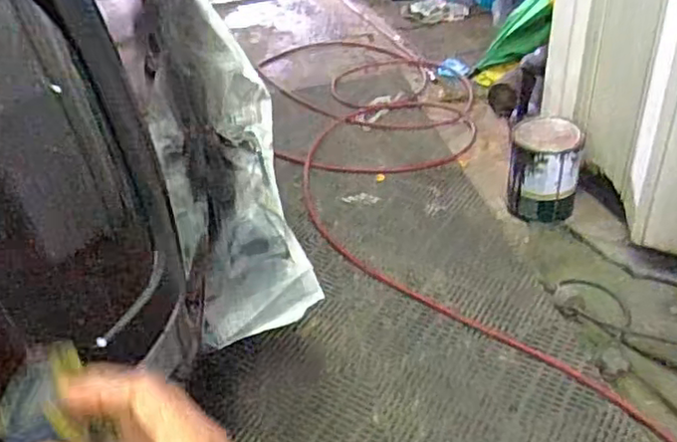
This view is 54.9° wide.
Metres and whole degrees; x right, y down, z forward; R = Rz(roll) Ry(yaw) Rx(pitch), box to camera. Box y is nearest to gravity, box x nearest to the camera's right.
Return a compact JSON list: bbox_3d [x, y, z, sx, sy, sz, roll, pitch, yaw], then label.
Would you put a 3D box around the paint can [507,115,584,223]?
[{"bbox_3d":[0.496,-0.131,1.569,0.157,0.197,0.180,8,41,17],"label":"paint can"}]

